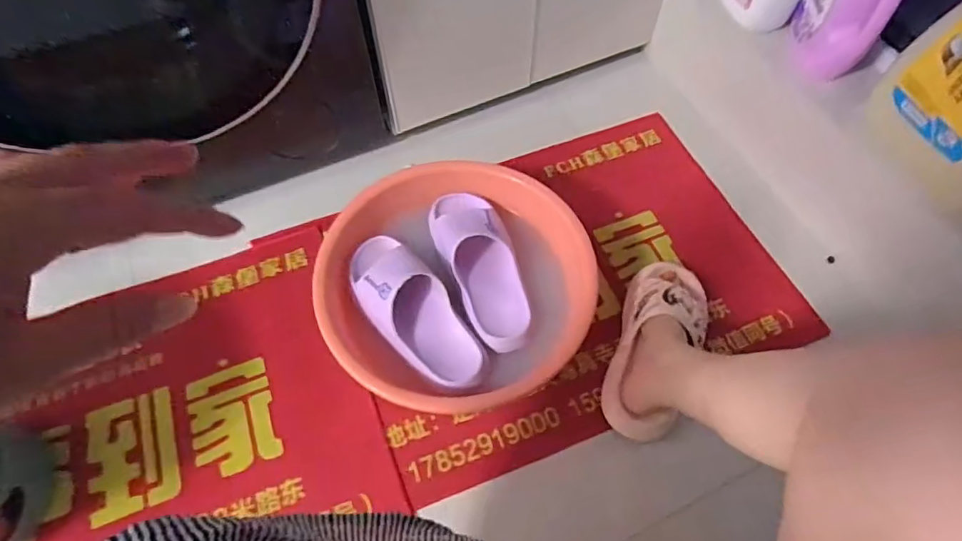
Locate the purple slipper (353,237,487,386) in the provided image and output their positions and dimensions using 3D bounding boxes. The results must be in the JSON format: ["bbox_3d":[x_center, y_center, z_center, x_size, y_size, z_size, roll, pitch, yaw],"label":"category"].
[{"bbox_3d":[-0.092,0.048,0.723,0.100,0.057,0.243,-34,66,-16],"label":"purple slipper"}]

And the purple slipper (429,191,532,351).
[{"bbox_3d":[-0.003,-0.012,0.765,0.101,0.058,0.249,-13,62,-5],"label":"purple slipper"}]

